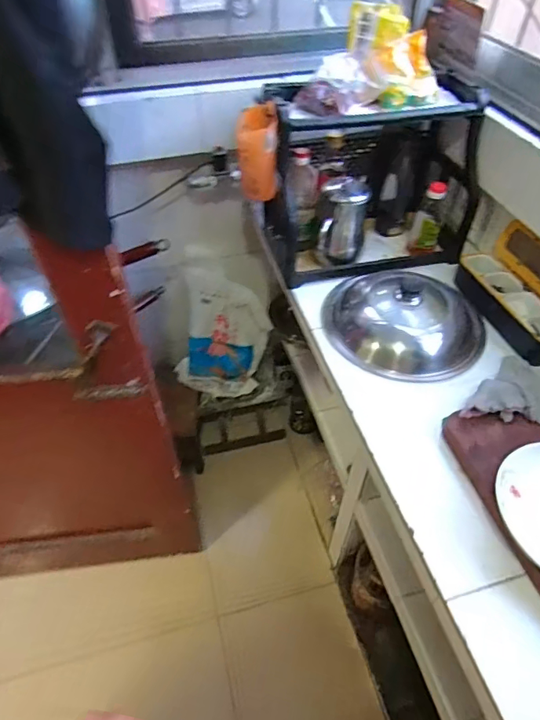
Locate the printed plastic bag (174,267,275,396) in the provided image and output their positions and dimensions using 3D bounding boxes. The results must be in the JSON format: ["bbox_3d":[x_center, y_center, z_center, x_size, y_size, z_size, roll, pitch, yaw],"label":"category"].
[{"bbox_3d":[-0.145,-0.074,1.481,0.269,0.383,0.082,10,18,-12],"label":"printed plastic bag"}]

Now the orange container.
[{"bbox_3d":[-0.024,-0.403,0.893,0.068,0.163,0.084,-6,49,-5],"label":"orange container"}]

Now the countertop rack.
[{"bbox_3d":[0.216,-0.384,0.988,0.434,0.334,0.229,-10,49,-9],"label":"countertop rack"}]

